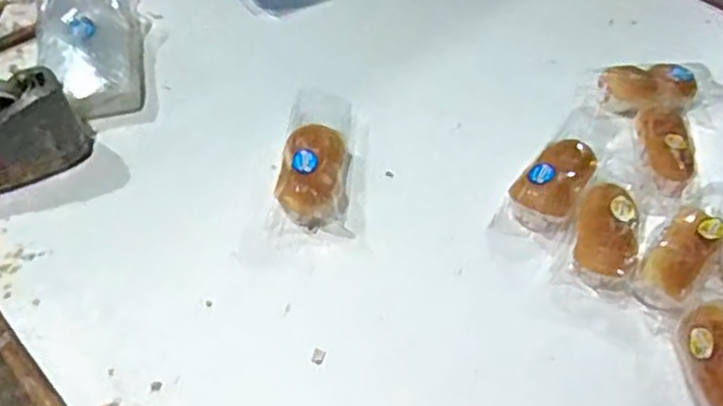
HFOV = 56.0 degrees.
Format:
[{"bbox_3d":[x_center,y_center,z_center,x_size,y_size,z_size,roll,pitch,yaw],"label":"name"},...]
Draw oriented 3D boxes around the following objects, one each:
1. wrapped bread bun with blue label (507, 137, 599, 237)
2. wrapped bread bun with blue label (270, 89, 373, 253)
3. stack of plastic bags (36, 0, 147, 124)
[{"bbox_3d":[0.233,-0.025,0.825,0.072,0.047,0.138,29,52,21],"label":"wrapped bread bun with blue label"},{"bbox_3d":[-0.043,-0.060,0.841,0.107,0.063,0.232,6,47,0],"label":"wrapped bread bun with blue label"},{"bbox_3d":[-0.380,-0.225,0.968,0.144,0.062,0.303,-11,50,-15],"label":"stack of plastic bags"}]

